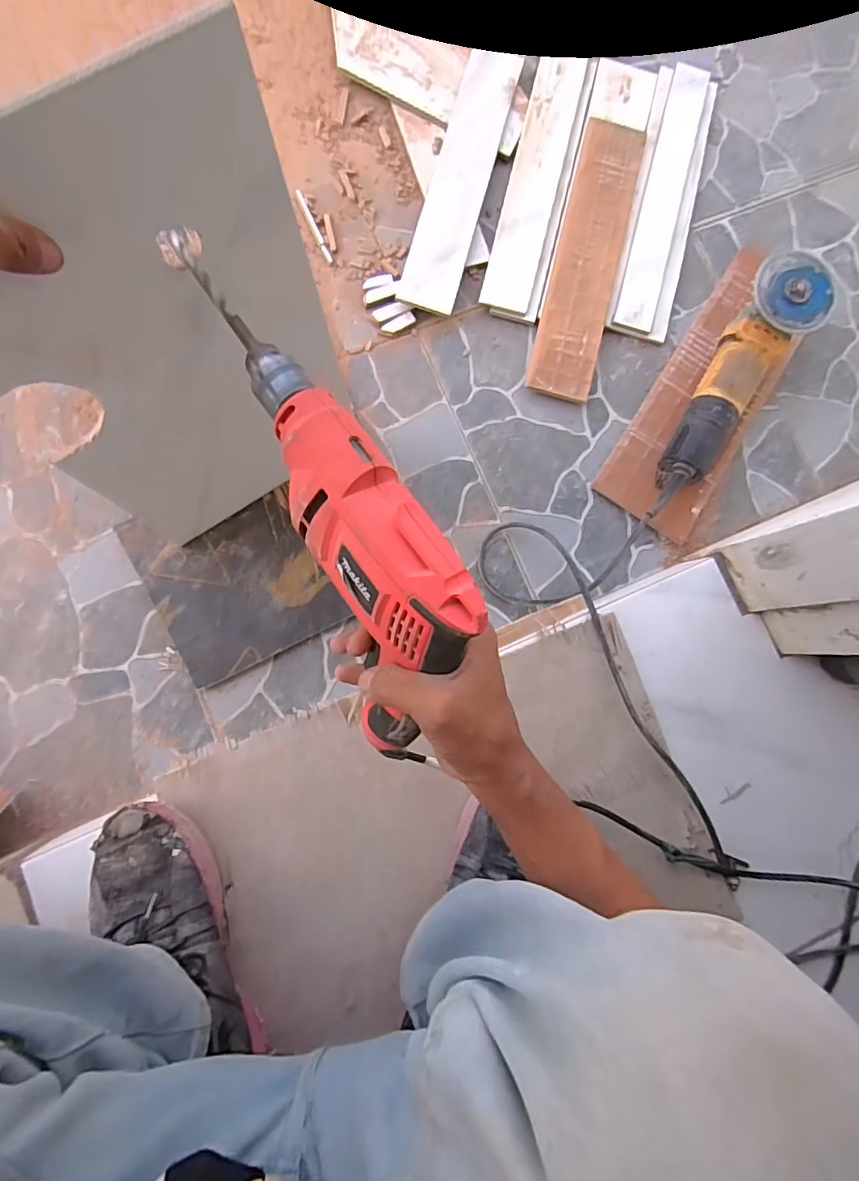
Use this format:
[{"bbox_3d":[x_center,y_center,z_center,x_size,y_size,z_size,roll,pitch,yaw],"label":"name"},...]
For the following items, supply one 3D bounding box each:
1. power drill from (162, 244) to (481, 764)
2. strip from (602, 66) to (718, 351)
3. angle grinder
[{"bbox_3d":[-0.071,-0.077,0.331,0.085,0.113,0.316,-28,86,-6],"label":"power drill"},{"bbox_3d":[0.314,-0.524,0.712,0.087,0.021,0.400,14,83,-3],"label":"strip"},{"bbox_3d":[0.352,-0.230,0.634,0.089,0.105,0.334,32,83,0],"label":"angle grinder"}]

